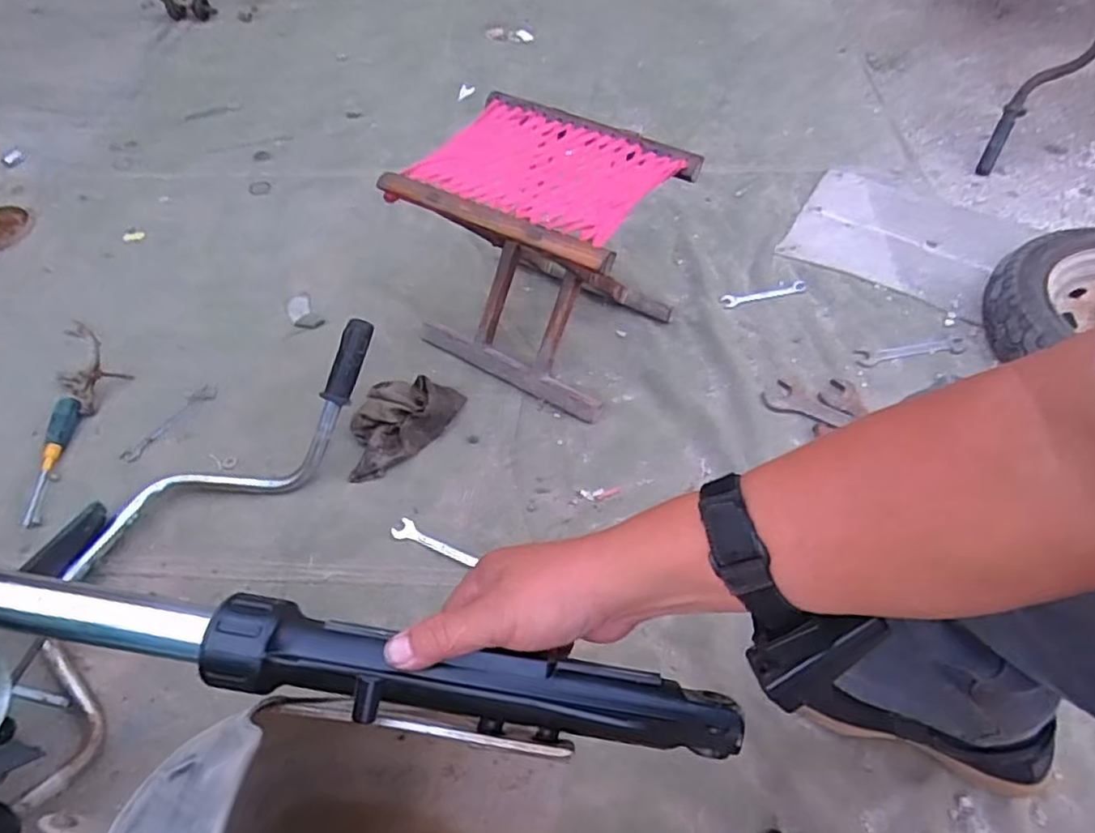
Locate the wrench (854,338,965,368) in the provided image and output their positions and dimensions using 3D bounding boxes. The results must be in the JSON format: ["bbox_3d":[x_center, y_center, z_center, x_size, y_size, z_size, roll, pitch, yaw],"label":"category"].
[{"bbox_3d":[0.554,-0.099,0.979,0.166,0.011,0.035,-6,53,-2],"label":"wrench"}]

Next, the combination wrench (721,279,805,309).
[{"bbox_3d":[0.363,-0.205,1.071,0.147,0.004,0.028,-11,53,-6],"label":"combination wrench"}]

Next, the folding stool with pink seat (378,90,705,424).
[{"bbox_3d":[-0.009,-0.226,0.913,0.320,0.302,0.235,26,58,22],"label":"folding stool with pink seat"}]

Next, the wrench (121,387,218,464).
[{"bbox_3d":[-0.566,0.009,0.962,0.034,0.013,0.157,21,56,17],"label":"wrench"}]

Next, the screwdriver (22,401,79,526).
[{"bbox_3d":[-0.709,0.060,0.907,0.029,0.026,0.201,-5,53,-2],"label":"screwdriver"}]

